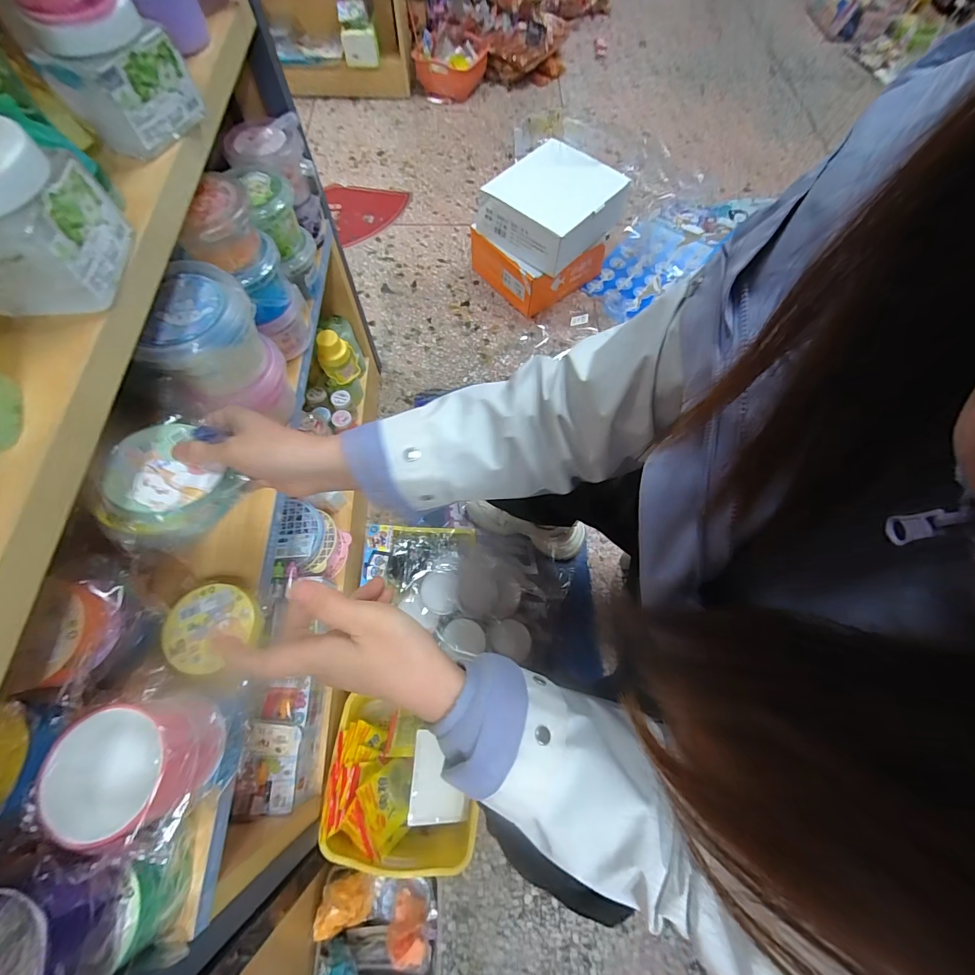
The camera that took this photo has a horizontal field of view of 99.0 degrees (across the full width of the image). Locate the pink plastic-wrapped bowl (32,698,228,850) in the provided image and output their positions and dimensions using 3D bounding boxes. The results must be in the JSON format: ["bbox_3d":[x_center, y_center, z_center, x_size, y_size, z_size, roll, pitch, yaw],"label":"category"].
[{"bbox_3d":[-0.264,0.211,0.321,0.085,0.076,0.081,0,67,-1],"label":"pink plastic-wrapped bowl"}]

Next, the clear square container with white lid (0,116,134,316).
[{"bbox_3d":[-0.282,-0.161,0.251,0.068,0.071,0.074,-5,67,-3],"label":"clear square container with white lid"}]

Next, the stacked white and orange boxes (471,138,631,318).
[{"bbox_3d":[0.149,-0.670,1.086,0.274,0.252,0.298,42,72,15],"label":"stacked white and orange boxes"}]

